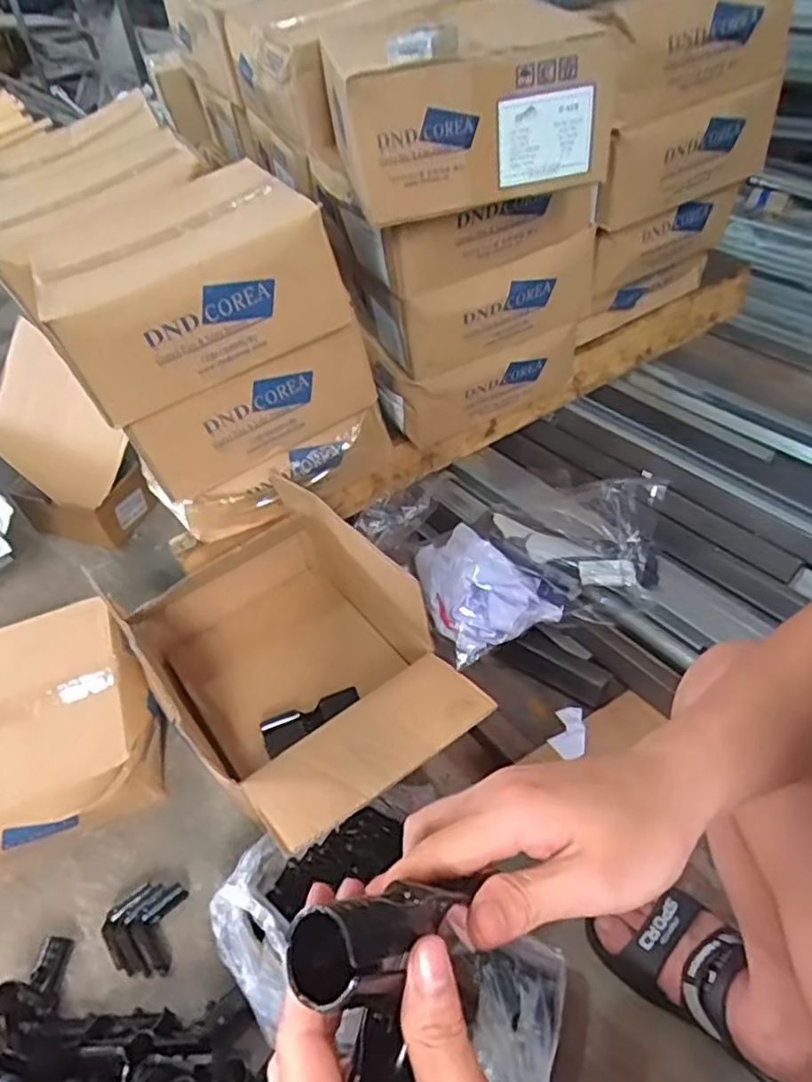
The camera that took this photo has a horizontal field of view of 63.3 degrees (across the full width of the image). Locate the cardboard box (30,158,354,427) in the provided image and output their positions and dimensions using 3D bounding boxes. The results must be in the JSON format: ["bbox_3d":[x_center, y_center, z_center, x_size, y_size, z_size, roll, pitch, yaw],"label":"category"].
[{"bbox_3d":[-0.274,-0.323,0.806,0.310,0.151,0.289,-24,47,-16],"label":"cardboard box"}]

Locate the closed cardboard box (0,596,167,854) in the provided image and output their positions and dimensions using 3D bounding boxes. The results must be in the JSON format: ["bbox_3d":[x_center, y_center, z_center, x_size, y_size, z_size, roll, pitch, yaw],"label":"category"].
[{"bbox_3d":[-0.498,0.260,0.861,0.335,0.143,0.295,-24,47,-15],"label":"closed cardboard box"}]

